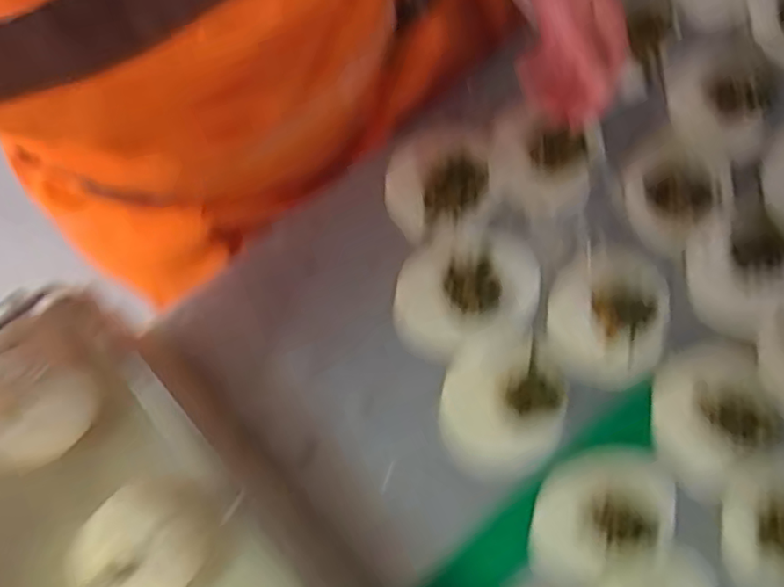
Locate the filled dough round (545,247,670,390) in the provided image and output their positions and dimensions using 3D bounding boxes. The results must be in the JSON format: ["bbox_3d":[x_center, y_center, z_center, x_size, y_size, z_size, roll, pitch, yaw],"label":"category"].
[{"bbox_3d":[0.163,0.016,0.438,0.087,0.021,0.102,10,78,-1],"label":"filled dough round"}]

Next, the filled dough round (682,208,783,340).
[{"bbox_3d":[0.268,-0.016,0.452,0.083,0.019,0.092,-18,80,-7],"label":"filled dough round"}]

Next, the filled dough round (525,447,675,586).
[{"bbox_3d":[0.146,0.154,0.412,0.113,0.025,0.078,-24,80,-8],"label":"filled dough round"}]

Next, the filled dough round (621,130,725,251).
[{"bbox_3d":[0.219,-0.082,0.460,0.081,0.018,0.083,1,78,-3],"label":"filled dough round"}]

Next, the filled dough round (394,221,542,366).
[{"bbox_3d":[0.054,-0.005,0.436,0.113,0.021,0.088,-24,81,-8],"label":"filled dough round"}]

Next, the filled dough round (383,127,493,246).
[{"bbox_3d":[0.035,-0.086,0.447,0.082,0.029,0.079,1,78,-3],"label":"filled dough round"}]

